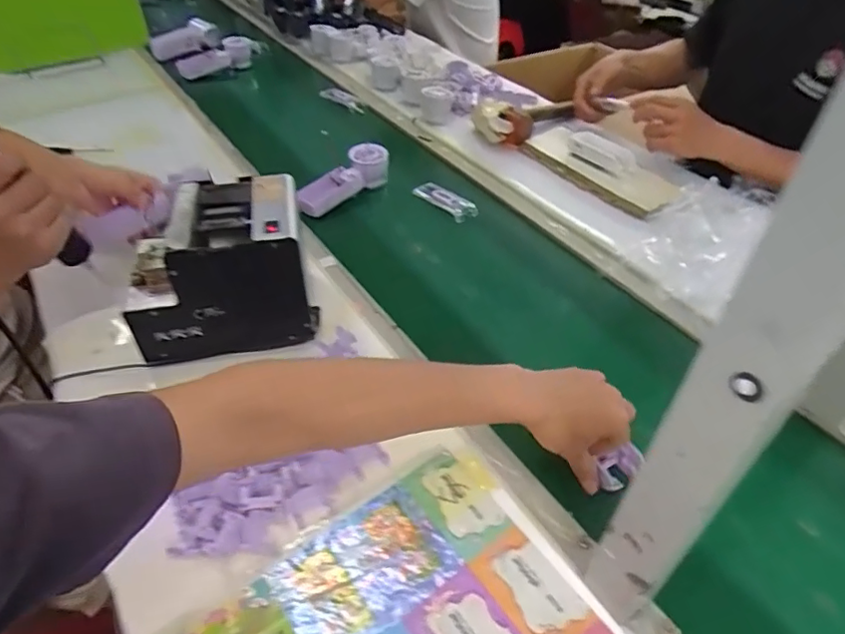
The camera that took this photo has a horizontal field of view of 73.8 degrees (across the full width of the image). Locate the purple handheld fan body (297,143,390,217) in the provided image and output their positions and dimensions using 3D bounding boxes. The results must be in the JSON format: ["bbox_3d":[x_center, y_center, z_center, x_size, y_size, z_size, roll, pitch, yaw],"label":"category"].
[{"bbox_3d":[-0.132,-0.216,0.907,0.059,0.069,0.171,31,50,26],"label":"purple handheld fan body"}]

